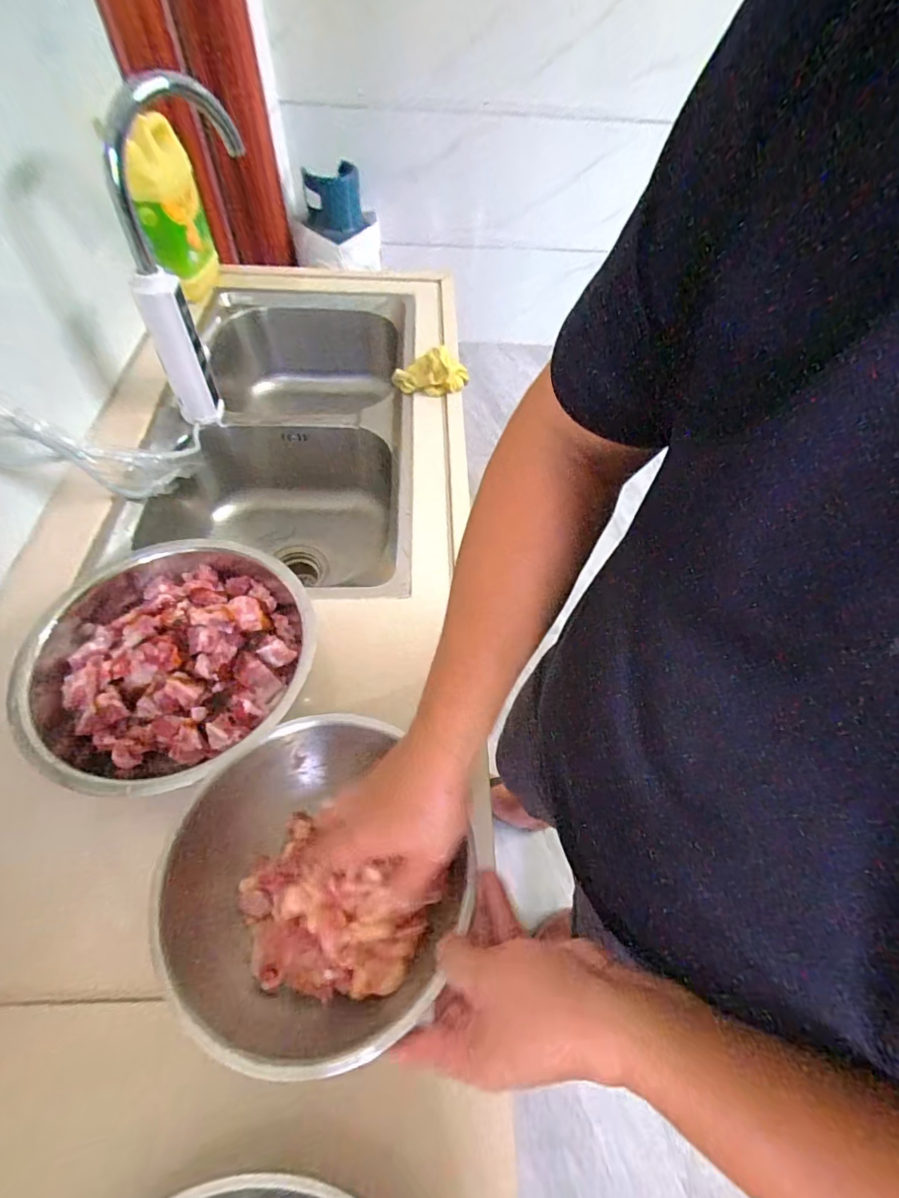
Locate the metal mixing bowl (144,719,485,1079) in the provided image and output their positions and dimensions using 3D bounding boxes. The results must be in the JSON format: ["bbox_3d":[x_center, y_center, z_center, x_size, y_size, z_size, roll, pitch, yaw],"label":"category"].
[{"bbox_3d":[-0.105,0.213,0.390,0.224,0.084,0.216,1,56,-2],"label":"metal mixing bowl"}]

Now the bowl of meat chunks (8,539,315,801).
[{"bbox_3d":[-0.287,0.055,0.502,0.271,0.081,0.258,1,56,-2],"label":"bowl of meat chunks"}]

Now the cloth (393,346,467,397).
[{"bbox_3d":[-0.027,-0.375,0.827,0.119,0.036,0.086,-18,59,-14],"label":"cloth"}]

